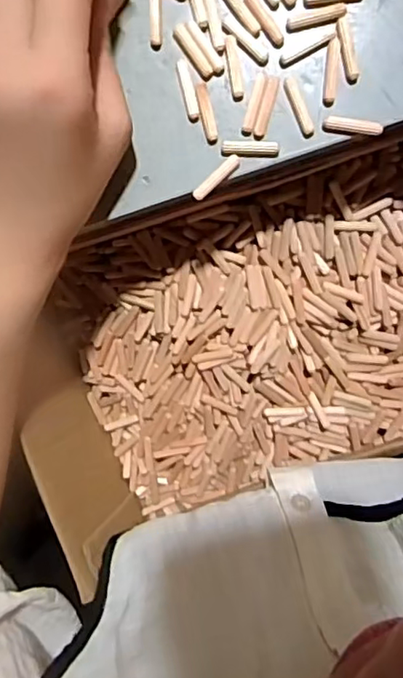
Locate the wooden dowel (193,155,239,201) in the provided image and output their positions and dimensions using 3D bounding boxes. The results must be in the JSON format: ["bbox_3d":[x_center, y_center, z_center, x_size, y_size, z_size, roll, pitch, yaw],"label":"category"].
[{"bbox_3d":[0.008,-0.085,0.303,0.030,0.004,0.007,-43,95,8],"label":"wooden dowel"}]

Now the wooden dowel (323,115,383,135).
[{"bbox_3d":[0.077,-0.109,0.295,0.029,0.007,0.008,8,99,1],"label":"wooden dowel"}]

